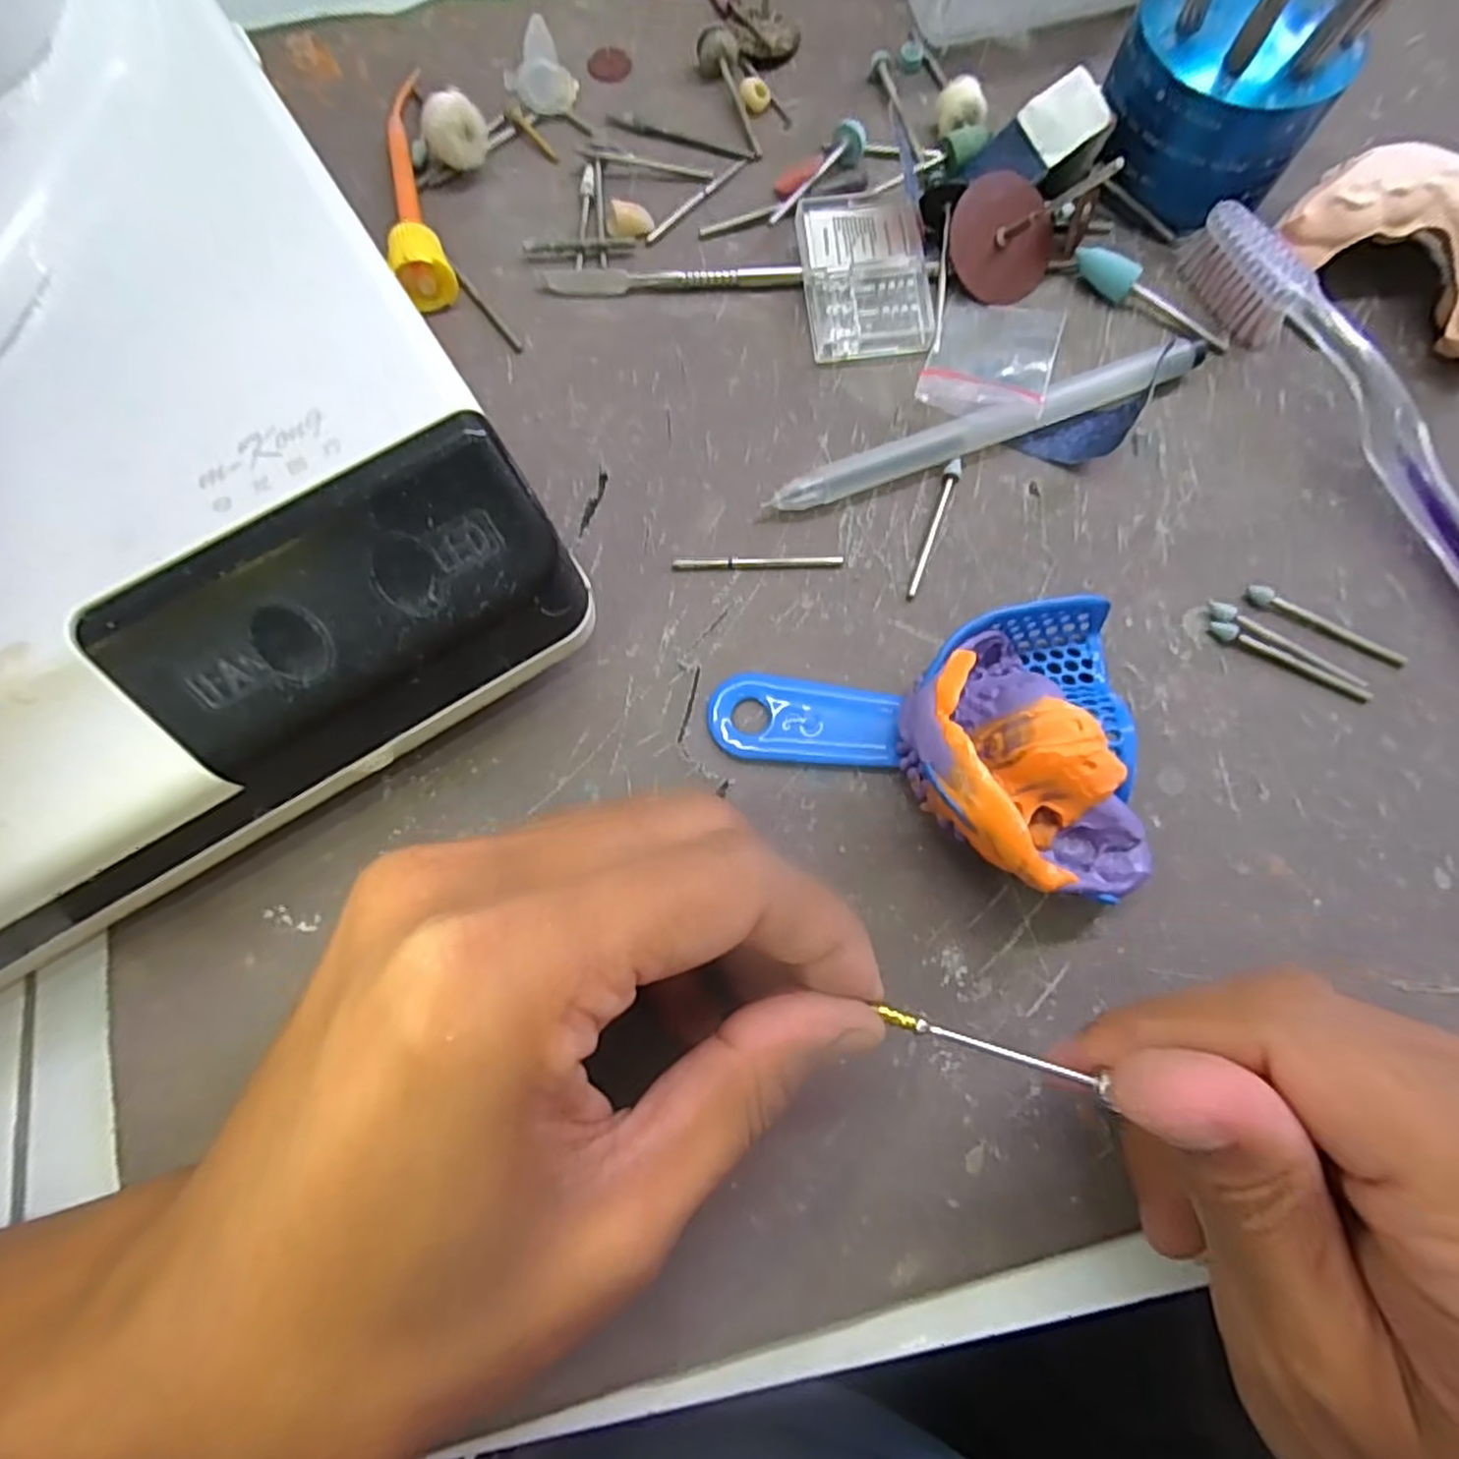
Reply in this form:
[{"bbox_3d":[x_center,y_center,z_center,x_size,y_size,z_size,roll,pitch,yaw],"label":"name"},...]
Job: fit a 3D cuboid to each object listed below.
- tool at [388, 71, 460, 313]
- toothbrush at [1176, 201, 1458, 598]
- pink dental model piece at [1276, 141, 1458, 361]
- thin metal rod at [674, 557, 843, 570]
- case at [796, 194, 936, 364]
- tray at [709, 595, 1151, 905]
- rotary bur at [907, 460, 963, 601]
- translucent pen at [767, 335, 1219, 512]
[{"bbox_3d":[-0.094,-0.162,0.214,0.014,0.014,0.088,-13,76,-3],"label":"tool"},{"bbox_3d":[0.178,-0.063,0.189,0.011,0.018,0.184,-27,77,-6],"label":"toothbrush"},{"bbox_3d":[0.188,-0.131,0.203,0.065,0.027,0.040,38,79,9],"label":"pink dental model piece"},{"bbox_3d":[0.007,-0.044,0.190,0.043,0.004,0.004,-1,76,0],"label":"thin metal rod"},{"bbox_3d":[0.038,-0.132,0.209,0.035,0.011,0.051,-4,76,-1],"label":"case"},{"bbox_3d":[0.045,0.002,0.167,0.094,0.025,0.067,0,76,0],"label":"tray"},{"bbox_3d":[0.053,-0.053,0.192,0.004,0.004,0.041,21,77,5],"label":"rotary bur"},{"bbox_3d":[0.070,-0.081,0.197,0.122,0.009,0.009,-21,77,-5],"label":"translucent pen"}]

